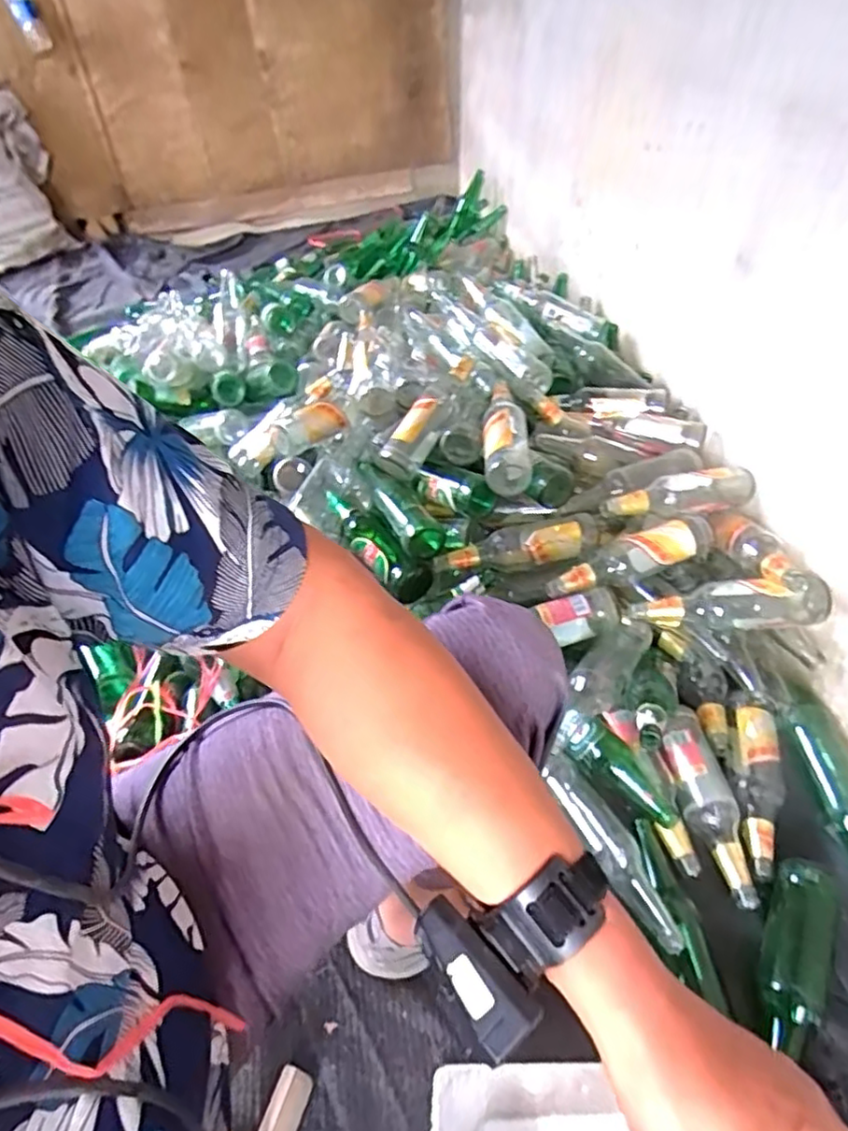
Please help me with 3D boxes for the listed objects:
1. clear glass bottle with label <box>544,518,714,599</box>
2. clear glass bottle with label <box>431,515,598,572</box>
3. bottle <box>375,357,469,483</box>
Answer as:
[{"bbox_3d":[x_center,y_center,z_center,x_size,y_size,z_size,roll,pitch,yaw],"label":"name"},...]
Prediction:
[{"bbox_3d":[0.308,-0.008,0.974,0.260,0.075,0.075,-9,43,-6],"label":"clear glass bottle with label"},{"bbox_3d":[0.149,-0.037,1.021,0.266,0.064,0.073,-4,43,-2],"label":"clear glass bottle with label"},{"bbox_3d":[0.011,-0.255,1.100,0.065,0.075,0.241,28,78,29],"label":"bottle"}]

